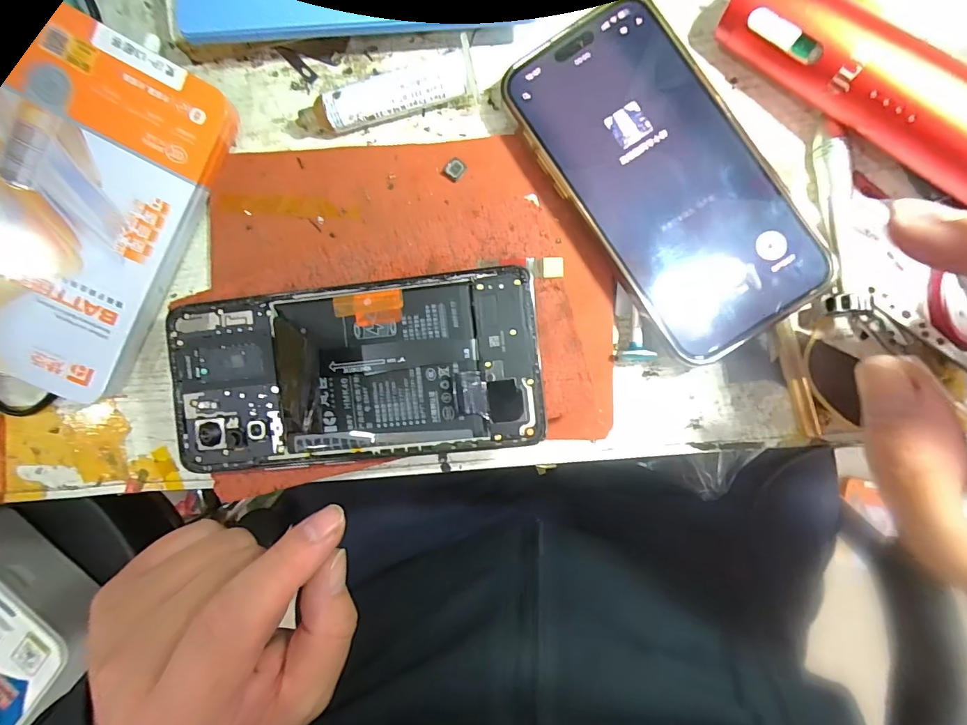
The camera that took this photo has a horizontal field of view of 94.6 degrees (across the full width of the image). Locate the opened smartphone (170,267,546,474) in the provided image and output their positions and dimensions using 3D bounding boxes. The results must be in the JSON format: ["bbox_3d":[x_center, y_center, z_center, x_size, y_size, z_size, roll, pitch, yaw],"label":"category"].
[{"bbox_3d":[-0.056,0.004,0.191,0.157,0.010,0.073,-7,89,5],"label":"opened smartphone"}]

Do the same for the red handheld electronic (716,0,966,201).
[{"bbox_3d":[0.160,-0.114,0.181,0.134,0.028,0.029,43,93,4],"label":"red handheld electronic"}]

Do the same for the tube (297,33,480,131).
[{"bbox_3d":[-0.047,-0.128,0.214,0.087,0.020,0.017,-13,88,5],"label":"tube"}]

